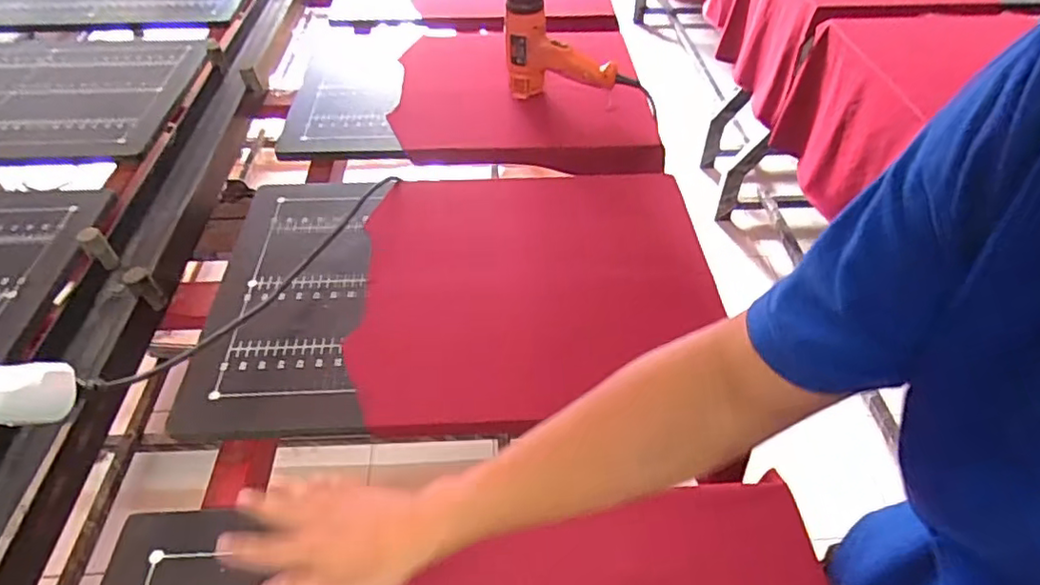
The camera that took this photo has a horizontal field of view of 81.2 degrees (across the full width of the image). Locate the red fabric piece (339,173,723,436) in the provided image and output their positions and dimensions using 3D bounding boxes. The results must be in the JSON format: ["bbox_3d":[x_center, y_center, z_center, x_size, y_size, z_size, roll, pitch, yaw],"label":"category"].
[{"bbox_3d":[0.024,-0.013,0.754,0.424,0.032,0.370,-1,58,-8],"label":"red fabric piece"}]

